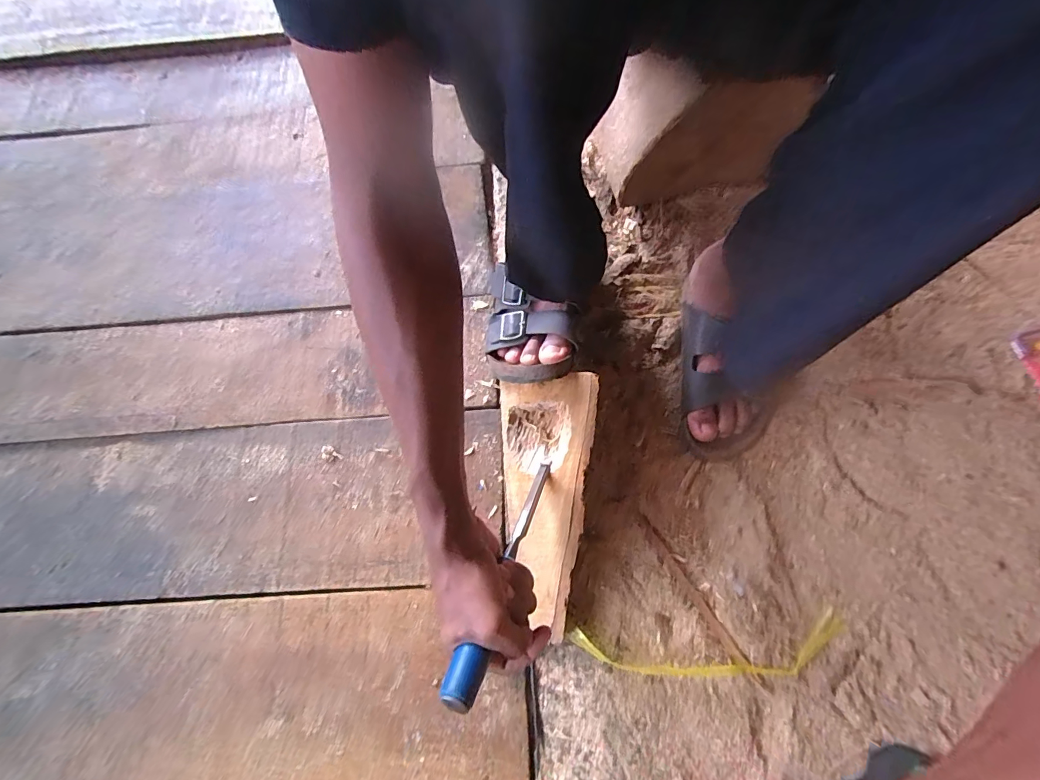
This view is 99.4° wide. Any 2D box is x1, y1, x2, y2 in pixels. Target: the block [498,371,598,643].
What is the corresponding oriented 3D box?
[{"bbox_3d":[0.017,0.104,0.464,0.107,0.025,0.244,6,86,26],"label":"block"}]

